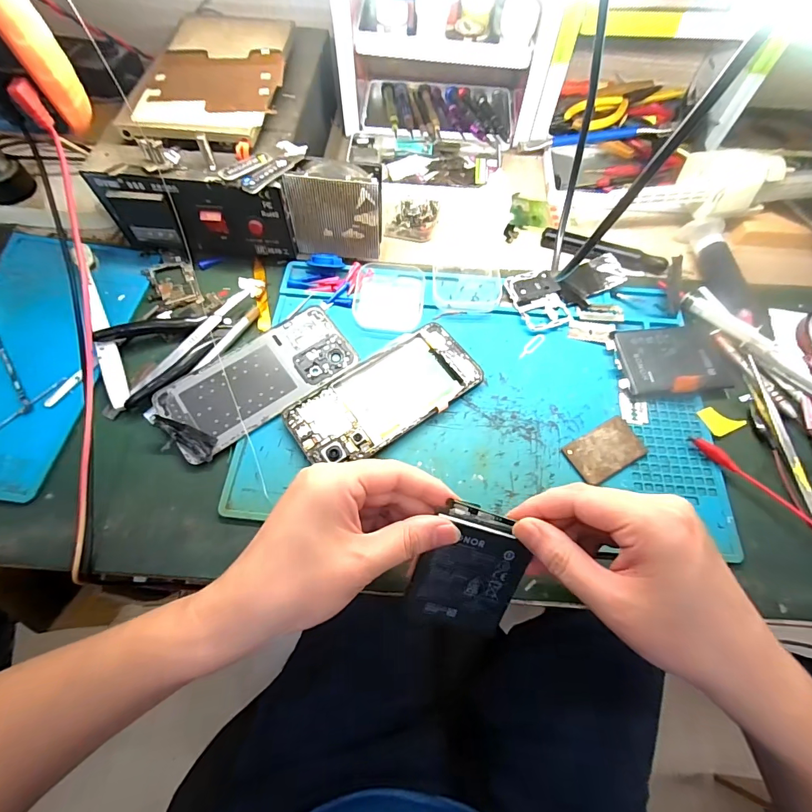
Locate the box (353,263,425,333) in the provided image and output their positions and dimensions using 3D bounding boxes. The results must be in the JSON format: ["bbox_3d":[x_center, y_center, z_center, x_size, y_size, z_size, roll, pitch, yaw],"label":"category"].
[{"bbox_3d":[-0.015,-0.104,0.377,0.063,0.015,0.076,3,65,0],"label":"box"}]

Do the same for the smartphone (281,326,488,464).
[{"bbox_3d":[-0.017,-0.010,0.339,0.157,0.008,0.075,-33,70,-15],"label":"smartphone"}]

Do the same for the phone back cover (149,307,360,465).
[{"bbox_3d":[-0.123,-0.023,0.342,0.158,0.009,0.075,-35,71,-16],"label":"phone back cover"}]

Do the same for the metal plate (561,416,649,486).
[{"bbox_3d":[0.158,0.035,0.324,0.061,0.005,0.036,-27,69,-13],"label":"metal plate"}]

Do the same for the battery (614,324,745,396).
[{"bbox_3d":[0.237,-0.041,0.361,0.099,0.008,0.062,-6,66,-4],"label":"battery"}]

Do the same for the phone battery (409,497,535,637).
[{"bbox_3d":[0.039,0.103,0.253,0.062,0.007,0.083,17,105,-3],"label":"phone battery"}]

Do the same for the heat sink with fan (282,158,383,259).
[{"bbox_3d":[-0.063,-0.180,0.378,0.081,0.084,0.029,2,65,-1],"label":"heat sink with fan"}]

